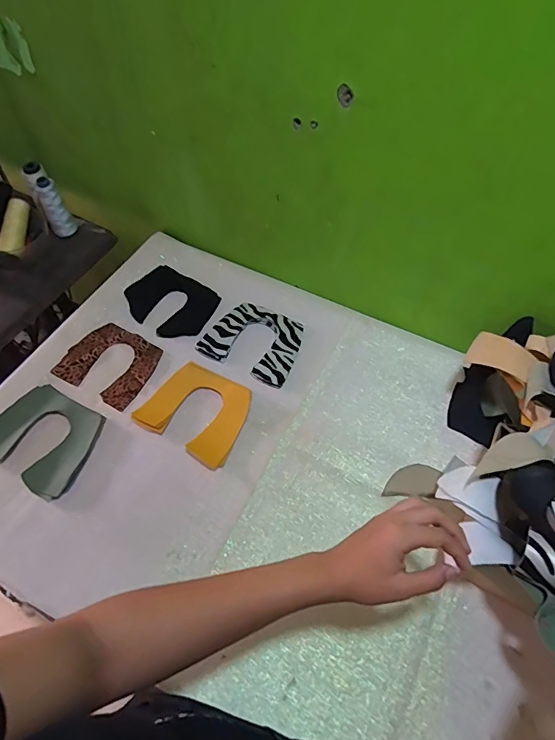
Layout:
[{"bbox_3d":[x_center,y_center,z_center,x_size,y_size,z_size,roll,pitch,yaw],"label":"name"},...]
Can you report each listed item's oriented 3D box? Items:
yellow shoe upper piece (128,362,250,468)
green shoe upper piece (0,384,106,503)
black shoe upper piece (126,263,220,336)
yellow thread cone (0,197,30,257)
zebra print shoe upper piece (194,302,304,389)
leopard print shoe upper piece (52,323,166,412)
[{"bbox_3d":[-0.115,0.058,0.677,0.149,0.005,0.128,27,61,15],"label":"yellow shoe upper piece"},{"bbox_3d":[-0.331,0.093,0.653,0.157,0.008,0.129,26,60,15],"label":"green shoe upper piece"},{"bbox_3d":[-0.183,-0.117,0.800,0.150,0.011,0.121,34,63,13],"label":"black shoe upper piece"},{"bbox_3d":[-0.473,-0.257,0.830,0.030,0.037,0.107,7,79,3],"label":"yellow thread cone"},{"bbox_3d":[-0.035,-0.049,0.747,0.151,0.009,0.126,25,61,16],"label":"zebra print shoe upper piece"},{"bbox_3d":[-0.263,-0.010,0.735,0.137,0.010,0.122,27,62,11],"label":"leopard print shoe upper piece"}]

